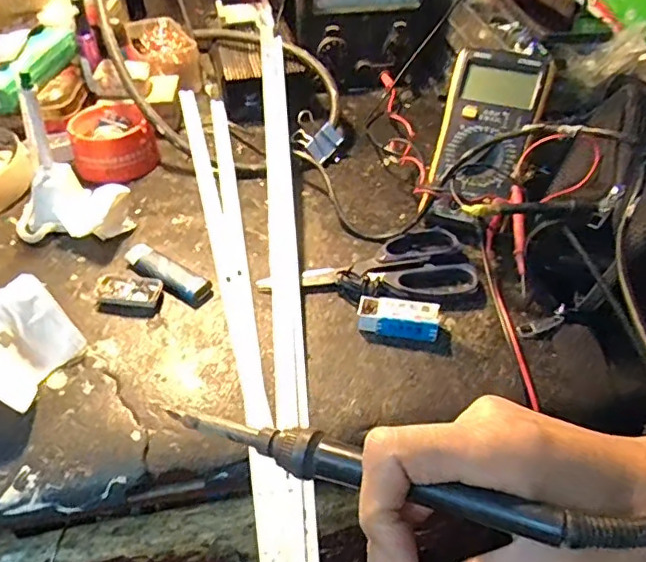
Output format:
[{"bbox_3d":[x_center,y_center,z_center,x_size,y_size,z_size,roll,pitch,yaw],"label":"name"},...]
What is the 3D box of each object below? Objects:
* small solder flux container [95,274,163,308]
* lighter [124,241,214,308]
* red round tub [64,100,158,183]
[{"bbox_3d":[-0.156,0.008,0.452,0.051,0.010,0.026,6,45,3],"label":"small solder flux container"},{"bbox_3d":[-0.130,-0.006,0.466,0.089,0.010,0.029,28,51,24],"label":"lighter"},{"bbox_3d":[-0.224,-0.147,0.590,0.079,0.046,0.082,1,45,-1],"label":"red round tub"}]

